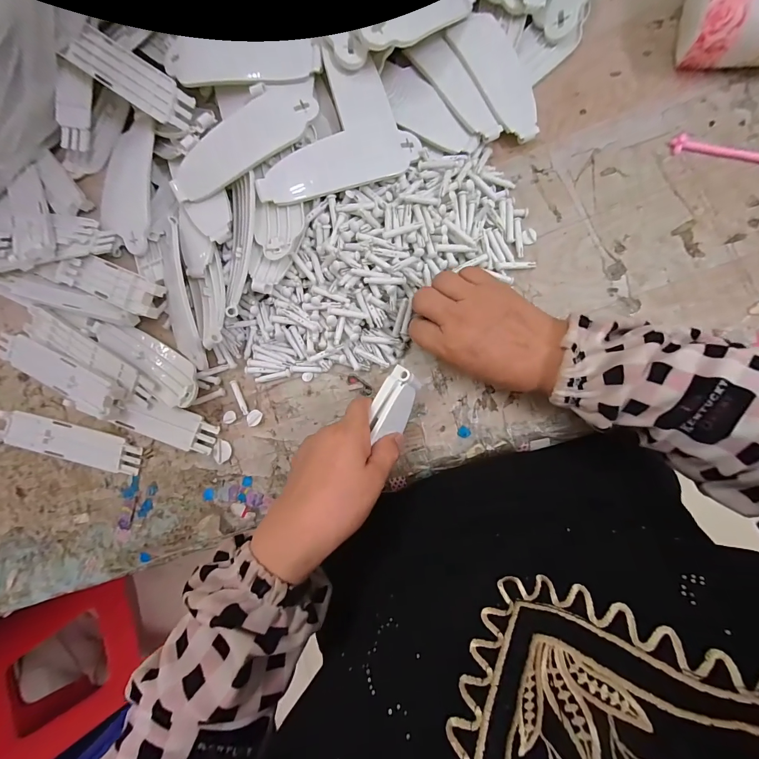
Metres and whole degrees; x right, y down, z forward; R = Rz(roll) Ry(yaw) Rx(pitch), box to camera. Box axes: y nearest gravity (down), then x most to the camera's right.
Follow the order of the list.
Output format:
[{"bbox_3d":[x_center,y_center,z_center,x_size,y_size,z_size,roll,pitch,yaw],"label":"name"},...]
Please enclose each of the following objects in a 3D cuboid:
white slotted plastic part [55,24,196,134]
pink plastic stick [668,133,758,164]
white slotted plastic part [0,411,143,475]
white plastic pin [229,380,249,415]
[{"bbox_3d":[-0.248,-0.301,0.346,0.151,0.008,0.040,35,109,8],"label":"white slotted plastic part"},{"bbox_3d":[0.312,-0.209,0.317,0.084,0.006,0.016,13,87,9],"label":"pink plastic stick"},{"bbox_3d":[-0.346,0.070,0.386,0.184,0.012,0.039,10,86,9],"label":"white slotted plastic part"},{"bbox_3d":[-0.148,0.019,0.366,0.008,0.004,0.039,-28,82,5],"label":"white plastic pin"}]

